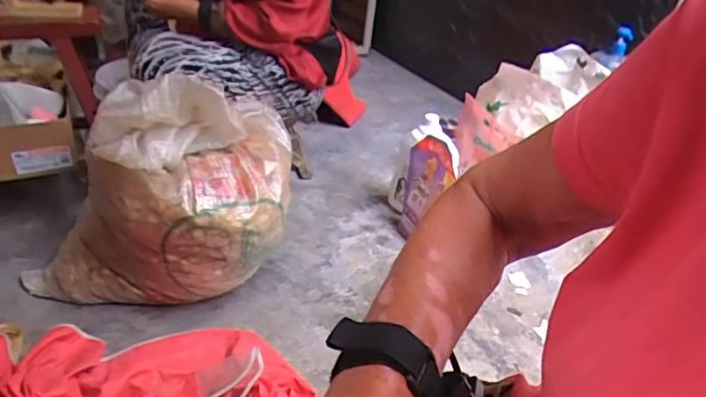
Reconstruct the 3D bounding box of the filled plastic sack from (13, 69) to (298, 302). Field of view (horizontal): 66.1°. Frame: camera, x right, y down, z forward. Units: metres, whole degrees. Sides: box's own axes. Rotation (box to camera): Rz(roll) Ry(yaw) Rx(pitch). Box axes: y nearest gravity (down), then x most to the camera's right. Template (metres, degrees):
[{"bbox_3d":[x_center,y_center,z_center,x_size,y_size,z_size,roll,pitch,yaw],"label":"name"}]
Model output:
[{"bbox_3d":[-0.357,-0.007,0.996,0.466,0.443,0.258,11,34,8],"label":"filled plastic sack"}]

